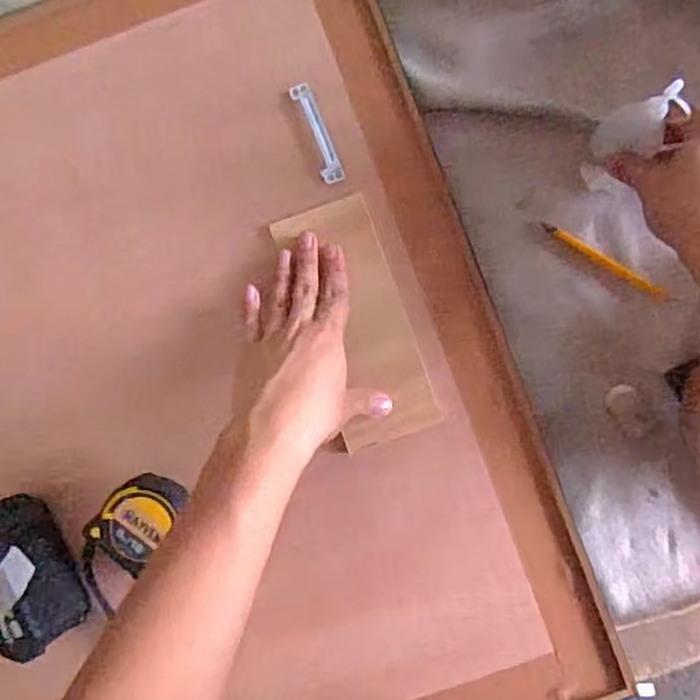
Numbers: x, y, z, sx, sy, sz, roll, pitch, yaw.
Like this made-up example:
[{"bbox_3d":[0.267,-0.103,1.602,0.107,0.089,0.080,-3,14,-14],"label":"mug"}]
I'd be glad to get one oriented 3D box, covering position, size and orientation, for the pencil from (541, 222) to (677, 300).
[{"bbox_3d":[0.200,-0.067,0.517,0.112,0.011,0.011,33,89,5],"label":"pencil"}]

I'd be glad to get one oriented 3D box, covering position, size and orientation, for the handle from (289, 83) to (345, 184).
[{"bbox_3d":[-0.026,-0.168,0.515,0.016,0.009,0.081,-22,86,4],"label":"handle"}]

